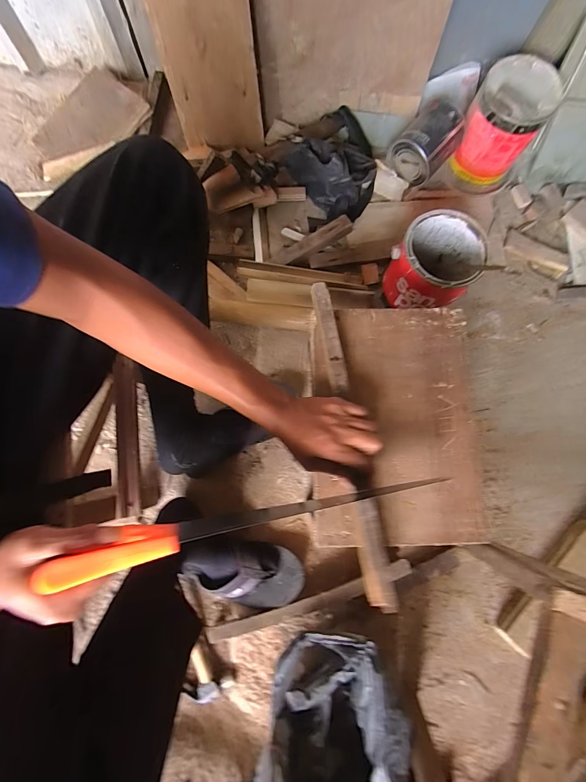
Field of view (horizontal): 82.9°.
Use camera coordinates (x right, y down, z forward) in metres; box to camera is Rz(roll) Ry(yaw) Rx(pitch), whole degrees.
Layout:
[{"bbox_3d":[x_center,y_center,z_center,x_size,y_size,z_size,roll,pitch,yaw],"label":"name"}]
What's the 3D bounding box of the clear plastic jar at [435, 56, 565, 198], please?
[{"bbox_3d":[0.447,-0.564,0.722,0.161,0.149,0.190,23,79,3],"label":"clear plastic jar"}]

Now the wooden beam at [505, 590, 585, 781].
[{"bbox_3d":[0.205,0.326,0.278,0.039,0.018,0.298,19,78,2],"label":"wooden beam"}]

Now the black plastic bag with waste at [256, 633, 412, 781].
[{"bbox_3d":[0.052,0.535,0.483,0.191,0.175,0.324,13,79,1],"label":"black plastic bag with waste"}]

